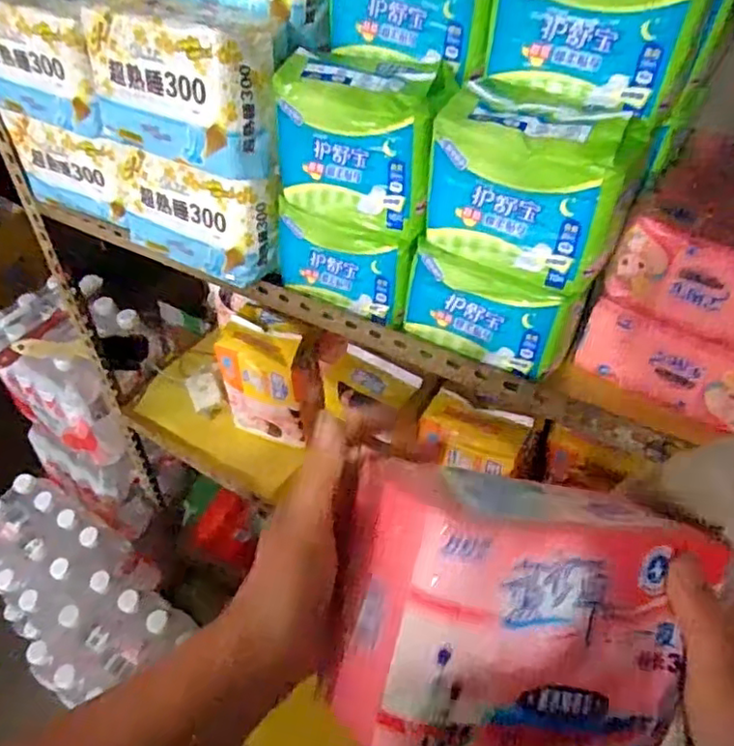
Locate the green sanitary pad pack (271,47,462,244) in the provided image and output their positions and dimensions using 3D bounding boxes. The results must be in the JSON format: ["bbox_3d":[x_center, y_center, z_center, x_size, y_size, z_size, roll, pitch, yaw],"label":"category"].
[{"bbox_3d":[0.001,-0.185,0.499,0.134,0.109,0.083,22,49,22],"label":"green sanitary pad pack"}]

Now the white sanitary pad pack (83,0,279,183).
[{"bbox_3d":[-0.147,-0.240,0.514,0.170,0.106,0.083,27,51,26],"label":"white sanitary pad pack"}]

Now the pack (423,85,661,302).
[{"bbox_3d":[0.116,-0.135,0.439,0.139,0.104,0.074,23,49,22],"label":"pack"}]

